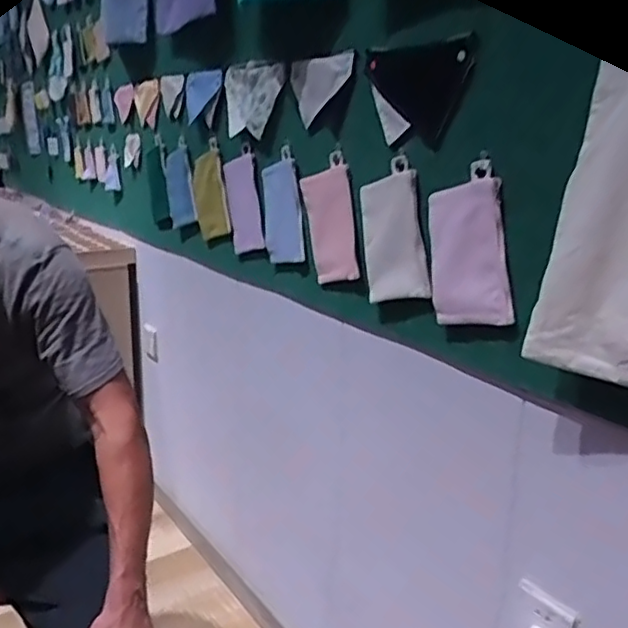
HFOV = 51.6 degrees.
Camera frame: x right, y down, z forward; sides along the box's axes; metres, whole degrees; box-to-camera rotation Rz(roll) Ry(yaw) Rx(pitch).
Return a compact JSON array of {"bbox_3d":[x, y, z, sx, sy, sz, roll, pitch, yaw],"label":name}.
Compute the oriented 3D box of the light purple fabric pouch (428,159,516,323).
[{"bbox_3d":[0.205,-0.088,0.880,0.017,0.205,0.132,-5,-1,-33],"label":"light purple fabric pouch"}]

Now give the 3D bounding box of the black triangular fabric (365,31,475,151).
[{"bbox_3d":[0.146,-0.320,0.948,0.027,0.136,0.204,-7,16,-34],"label":"black triangular fabric"}]

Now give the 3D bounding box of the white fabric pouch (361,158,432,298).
[{"bbox_3d":[0.121,-0.124,0.993,0.008,0.204,0.140,-5,-3,-34],"label":"white fabric pouch"}]

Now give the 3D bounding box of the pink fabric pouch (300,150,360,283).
[{"bbox_3d":[0.026,-0.159,1.117,0.009,0.209,0.128,-6,-2,-36],"label":"pink fabric pouch"}]

